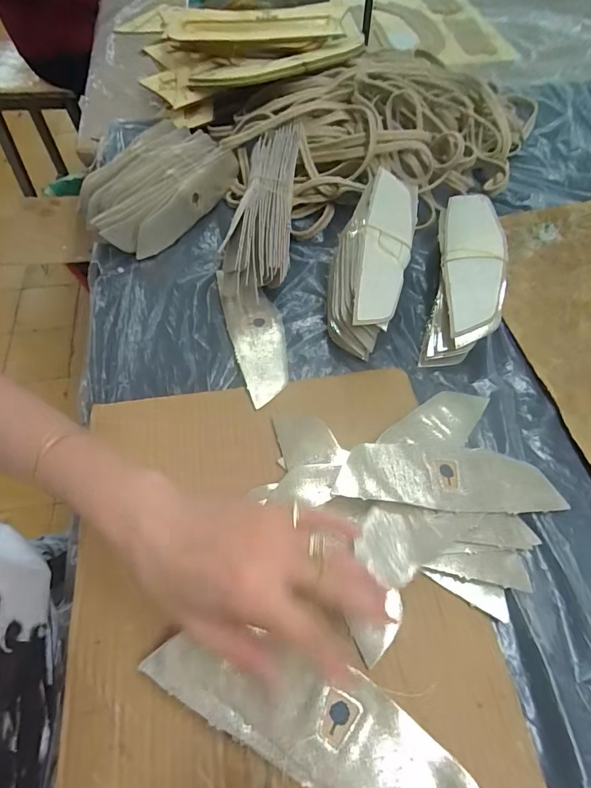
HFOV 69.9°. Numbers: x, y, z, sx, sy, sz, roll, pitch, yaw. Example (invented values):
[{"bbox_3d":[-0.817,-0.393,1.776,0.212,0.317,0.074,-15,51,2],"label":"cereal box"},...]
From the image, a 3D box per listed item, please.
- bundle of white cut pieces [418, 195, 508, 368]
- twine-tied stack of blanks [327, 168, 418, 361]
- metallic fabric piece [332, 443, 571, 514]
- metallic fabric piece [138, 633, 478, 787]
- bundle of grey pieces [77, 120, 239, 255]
[{"bbox_3d":[0.168,-0.120,0.415,0.059,0.058,0.190,11,62,7],"label":"bundle of white cut pieces"},{"bbox_3d":[0.074,-0.140,0.415,0.072,0.052,0.204,14,77,9],"label":"twine-tied stack of blanks"},{"bbox_3d":[0.116,0.062,0.322,0.180,0.014,0.053,6,60,-15],"label":"metallic fabric piece"},{"bbox_3d":[0.010,0.192,0.247,0.204,0.014,0.057,18,63,13],"label":"metallic fabric piece"},{"bbox_3d":[-0.163,-0.240,0.489,0.112,0.060,0.194,30,66,17],"label":"bundle of grey pieces"}]

